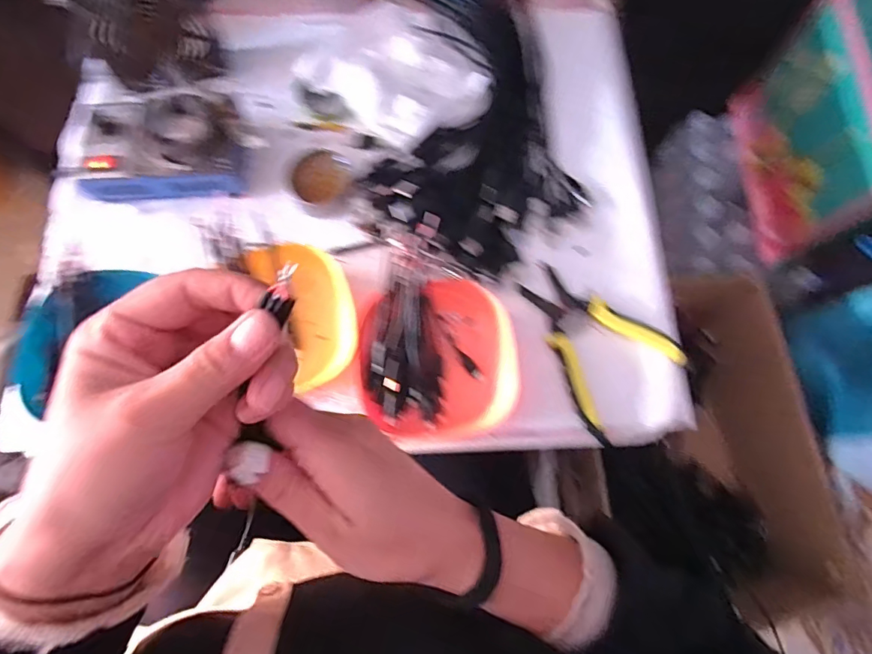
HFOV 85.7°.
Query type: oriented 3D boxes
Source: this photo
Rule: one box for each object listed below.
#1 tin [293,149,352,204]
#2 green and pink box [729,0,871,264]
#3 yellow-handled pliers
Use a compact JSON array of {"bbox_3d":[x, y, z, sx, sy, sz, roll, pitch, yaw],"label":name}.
[{"bbox_3d":[-0.115,-0.150,0.469,0.051,0.013,0.057,29,76,7],"label":"tin"},{"bbox_3d":[0.626,-0.284,0.693,0.164,0.256,0.327,-1,75,-1],"label":"green and pink box"},{"bbox_3d":[0.143,0.011,0.441,0.113,0.012,0.149,-39,79,-10],"label":"yellow-handled pliers"}]

